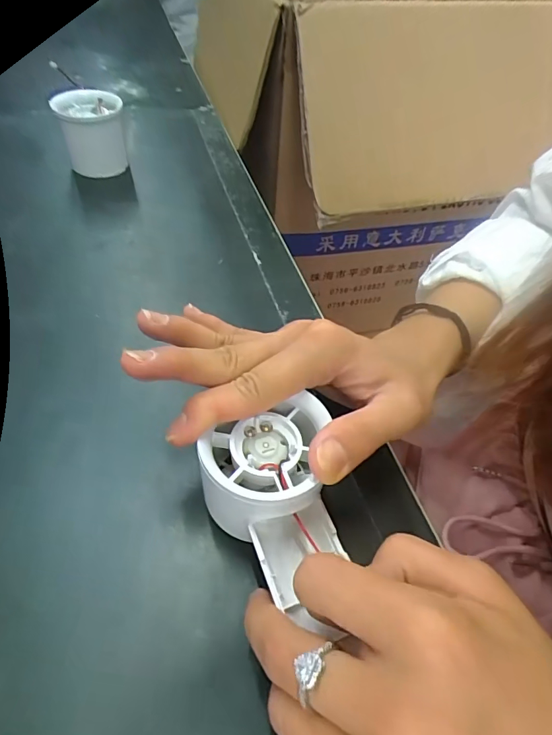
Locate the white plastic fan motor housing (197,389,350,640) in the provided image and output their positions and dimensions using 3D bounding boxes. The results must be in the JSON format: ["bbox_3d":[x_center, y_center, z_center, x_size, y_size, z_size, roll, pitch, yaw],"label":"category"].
[{"bbox_3d":[0.000,0.056,0.178,0.053,0.031,0.082,-8,52,-12],"label":"white plastic fan motor housing"}]

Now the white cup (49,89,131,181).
[{"bbox_3d":[-0.157,-0.204,0.385,0.048,0.058,0.046,-8,52,-12],"label":"white cup"}]

